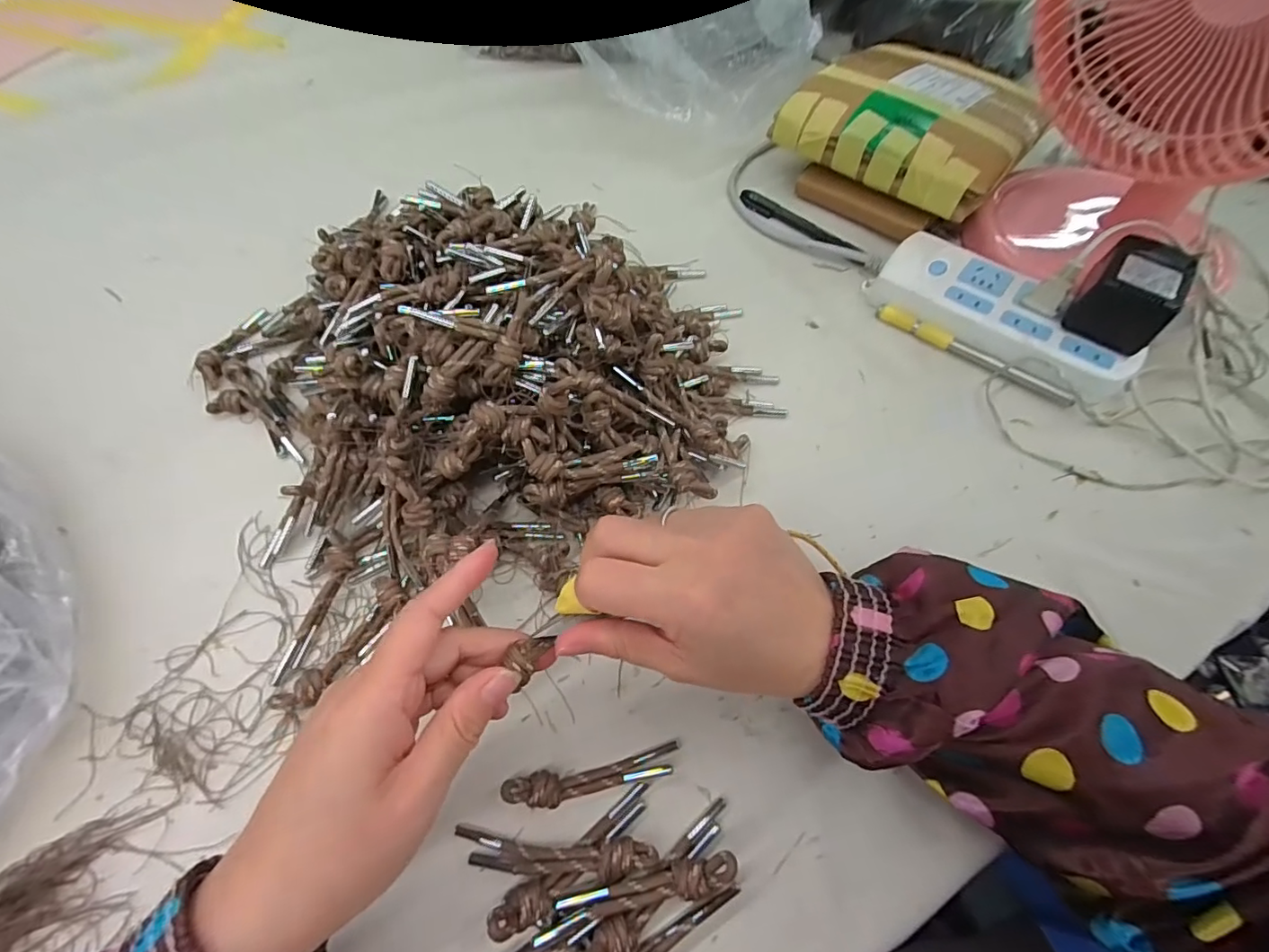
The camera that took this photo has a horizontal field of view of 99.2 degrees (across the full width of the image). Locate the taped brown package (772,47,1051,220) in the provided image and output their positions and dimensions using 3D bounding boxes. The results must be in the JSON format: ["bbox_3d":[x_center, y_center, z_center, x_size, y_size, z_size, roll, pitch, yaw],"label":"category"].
[{"bbox_3d":[0.262,-0.336,0.487,0.193,0.039,0.216,35,67,18],"label":"taped brown package"}]

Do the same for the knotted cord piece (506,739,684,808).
[{"bbox_3d":[-0.019,0.148,0.265,0.085,0.015,0.015,-10,61,-5],"label":"knotted cord piece"}]

